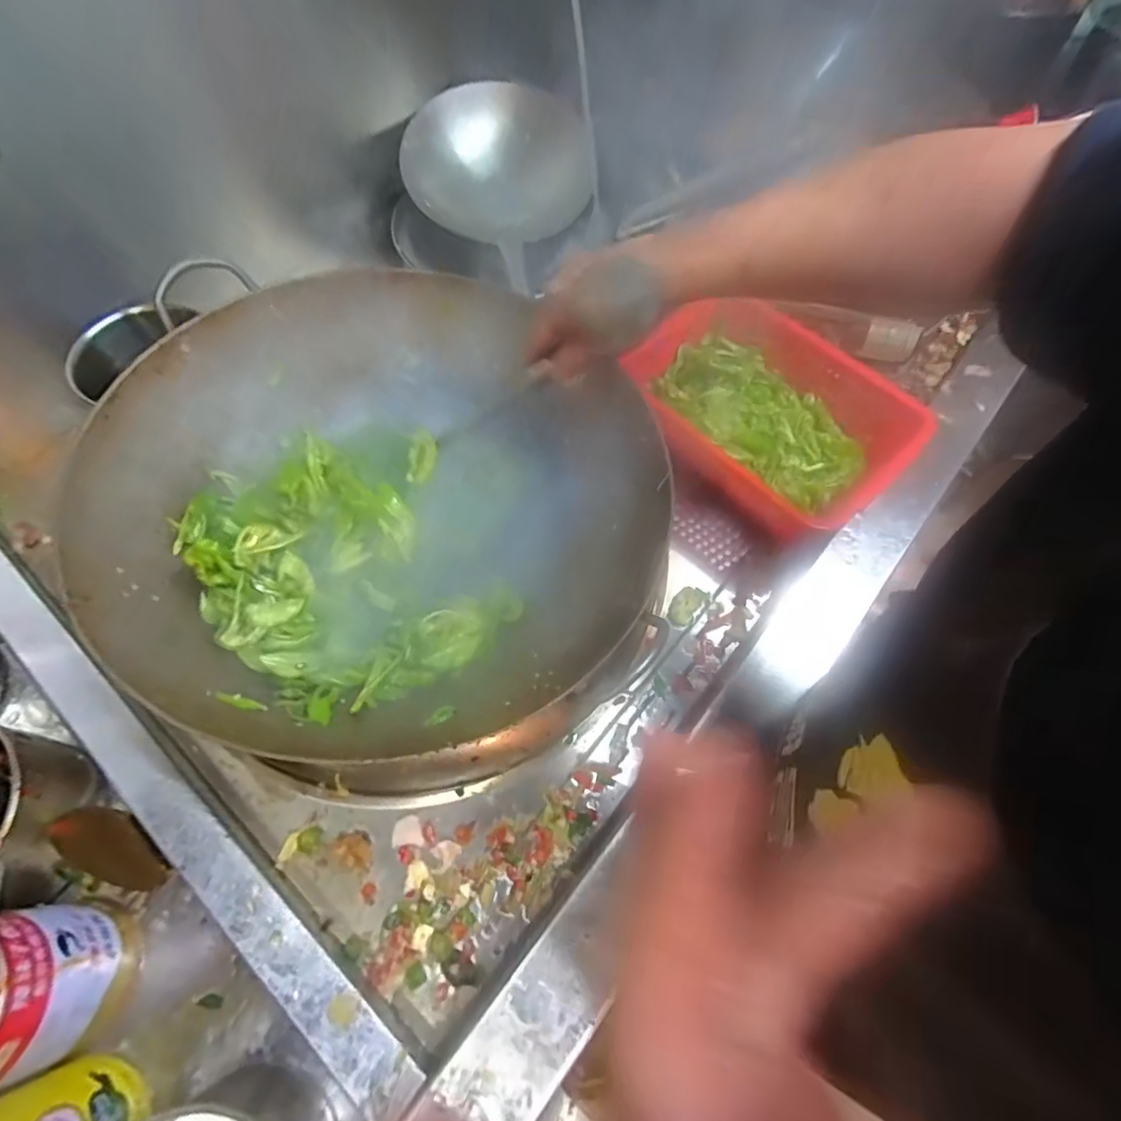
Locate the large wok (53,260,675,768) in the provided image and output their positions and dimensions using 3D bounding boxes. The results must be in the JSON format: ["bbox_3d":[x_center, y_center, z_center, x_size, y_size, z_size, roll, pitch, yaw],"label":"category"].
[{"bbox_3d":[-0.169,-0.060,0.523,0.450,0.135,0.465,1,63,-2],"label":"large wok"}]

